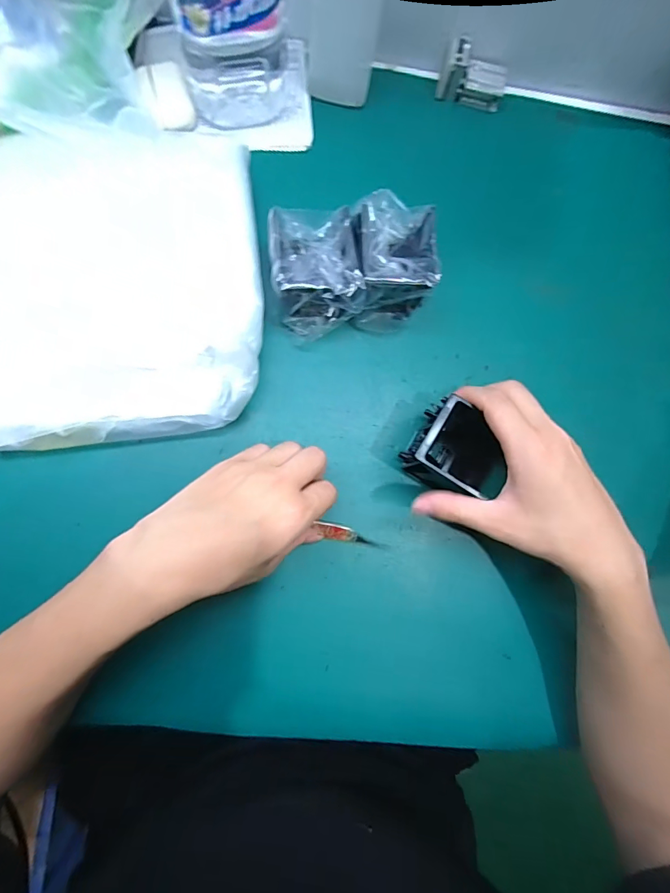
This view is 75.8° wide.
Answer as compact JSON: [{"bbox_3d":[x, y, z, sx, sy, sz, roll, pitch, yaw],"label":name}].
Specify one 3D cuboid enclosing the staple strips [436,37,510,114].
[{"bbox_3d":[0.125,-0.334,0.386,0.059,0.032,0.031,11,85,-5],"label":"staple strips"}]

